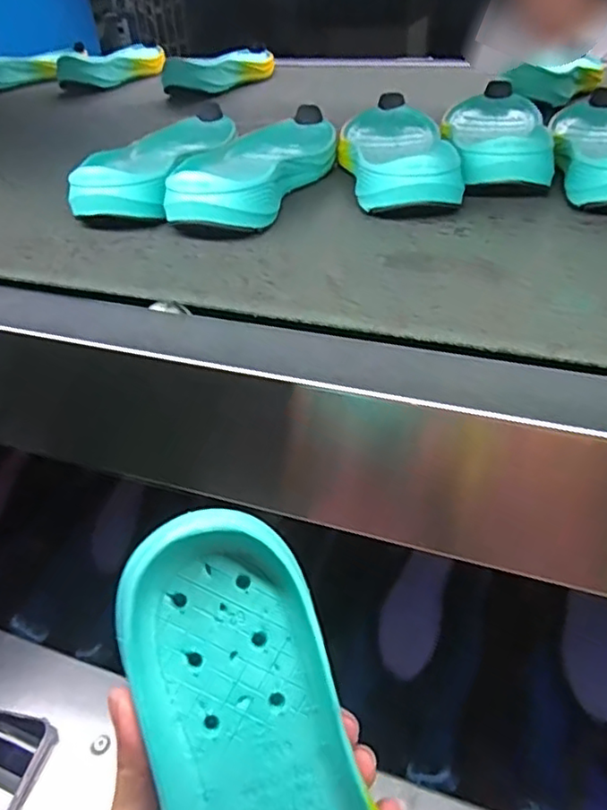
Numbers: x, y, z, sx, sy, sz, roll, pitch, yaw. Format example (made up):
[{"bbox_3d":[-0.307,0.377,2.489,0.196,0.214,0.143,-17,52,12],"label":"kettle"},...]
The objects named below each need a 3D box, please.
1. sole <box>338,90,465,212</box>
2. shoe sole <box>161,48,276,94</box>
[{"bbox_3d":[0.074,-0.216,0.501,0.087,0.040,0.235,-1,37,3],"label":"sole"},{"bbox_3d":[-0.098,-0.468,0.835,0.071,0.041,0.214,15,43,29],"label":"shoe sole"}]

